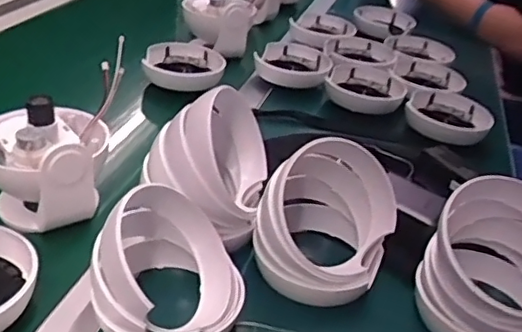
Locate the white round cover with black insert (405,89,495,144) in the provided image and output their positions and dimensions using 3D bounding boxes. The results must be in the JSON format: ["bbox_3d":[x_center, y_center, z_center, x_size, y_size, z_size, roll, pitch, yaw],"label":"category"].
[{"bbox_3d":[0.263,-0.073,0.827,0.111,0.027,0.129,20,31,14],"label":"white round cover with black insert"}]

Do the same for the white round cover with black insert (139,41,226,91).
[{"bbox_3d":[-0.106,-0.142,0.831,0.108,0.033,0.098,7,31,-7],"label":"white round cover with black insert"}]

